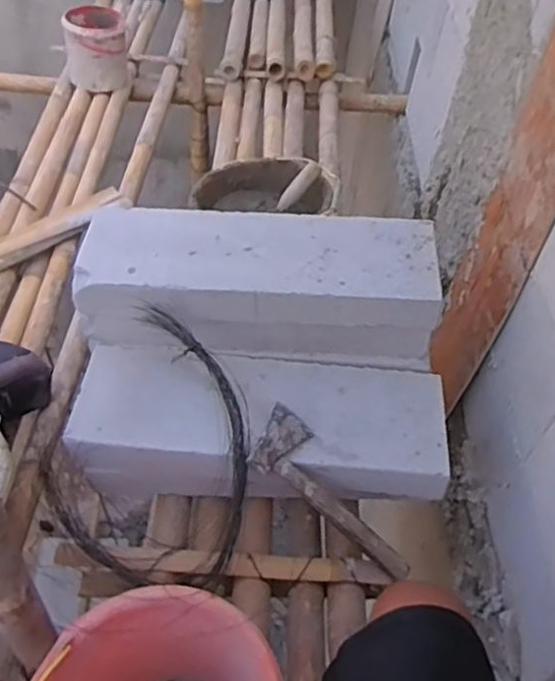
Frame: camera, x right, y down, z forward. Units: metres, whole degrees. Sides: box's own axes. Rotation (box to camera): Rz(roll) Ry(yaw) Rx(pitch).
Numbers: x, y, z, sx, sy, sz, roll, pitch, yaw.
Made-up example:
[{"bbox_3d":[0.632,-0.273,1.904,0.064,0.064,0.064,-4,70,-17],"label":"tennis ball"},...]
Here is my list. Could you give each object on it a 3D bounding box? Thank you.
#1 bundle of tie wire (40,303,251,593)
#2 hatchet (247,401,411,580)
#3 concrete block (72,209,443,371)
[{"bbox_3d":[-0.180,0.185,1.036,0.351,0.051,0.389,32,91,15],"label":"bundle of tie wire"},{"bbox_3d":[0.087,0.246,1.026,0.317,0.026,0.104,46,55,1],"label":"hatchet"},{"bbox_3d":[-0.035,-0.101,1.144,0.585,0.172,0.216,4,48,-3],"label":"concrete block"}]

